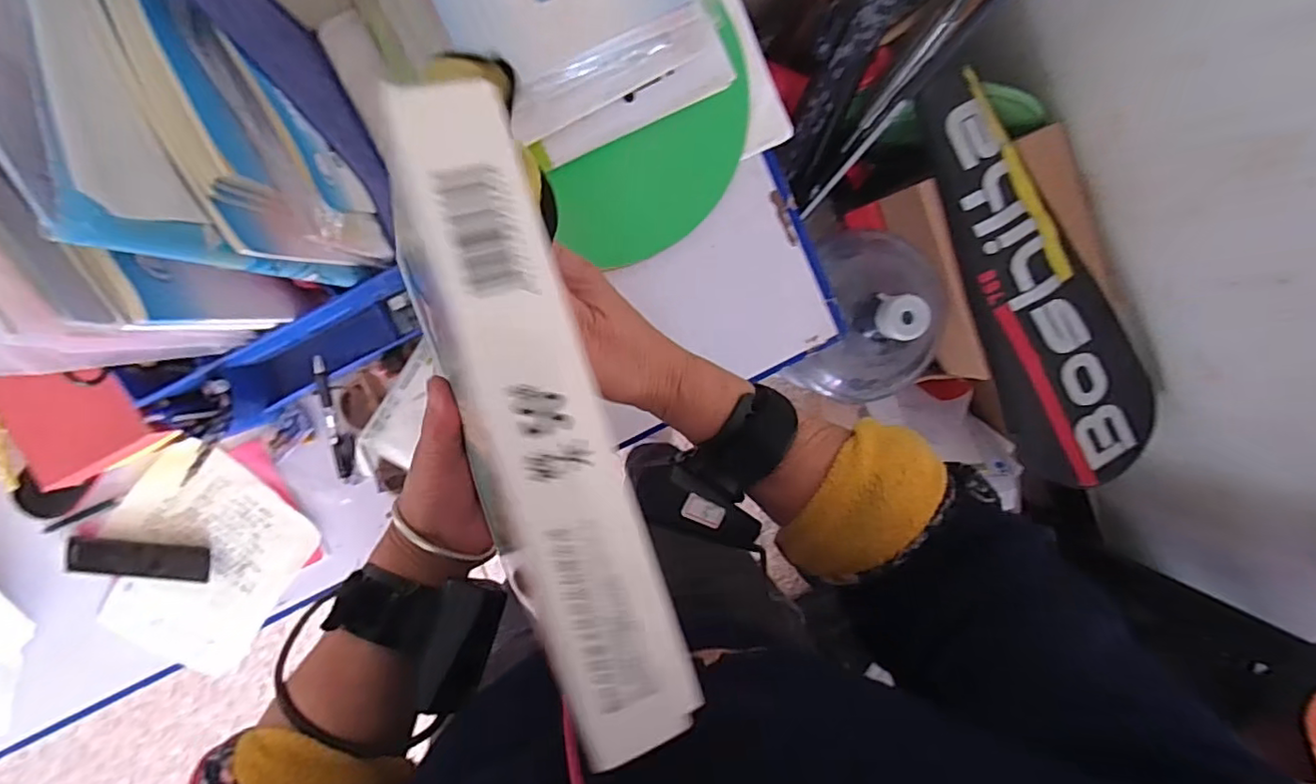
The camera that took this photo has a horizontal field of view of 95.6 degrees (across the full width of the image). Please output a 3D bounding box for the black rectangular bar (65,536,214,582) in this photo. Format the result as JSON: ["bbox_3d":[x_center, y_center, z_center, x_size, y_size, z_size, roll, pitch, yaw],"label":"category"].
[{"bbox_3d":[-0.542,0.177,0.625,0.135,0.012,0.042,6,97,-5],"label":"black rectangular bar"}]

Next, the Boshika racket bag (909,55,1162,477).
[{"bbox_3d":[0.567,-0.159,0.907,0.196,0.093,0.655,-27,99,-1],"label":"Boshika racket bag"}]

